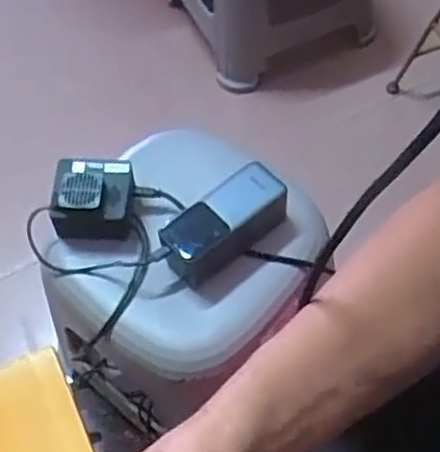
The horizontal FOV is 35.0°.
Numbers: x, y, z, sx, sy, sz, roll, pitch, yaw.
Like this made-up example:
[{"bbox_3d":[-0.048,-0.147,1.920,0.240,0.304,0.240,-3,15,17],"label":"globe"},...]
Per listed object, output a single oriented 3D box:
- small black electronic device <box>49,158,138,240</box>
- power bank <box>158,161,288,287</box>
[{"bbox_3d":[-0.132,-0.030,0.733,0.078,0.061,0.077,2,60,5],"label":"small black electronic device"},{"bbox_3d":[0.005,-0.003,0.715,0.130,0.057,0.054,-35,63,-16],"label":"power bank"}]

